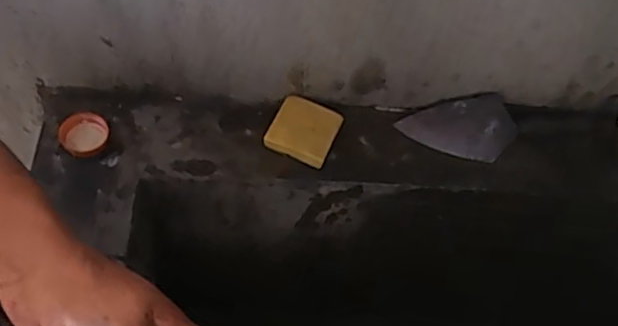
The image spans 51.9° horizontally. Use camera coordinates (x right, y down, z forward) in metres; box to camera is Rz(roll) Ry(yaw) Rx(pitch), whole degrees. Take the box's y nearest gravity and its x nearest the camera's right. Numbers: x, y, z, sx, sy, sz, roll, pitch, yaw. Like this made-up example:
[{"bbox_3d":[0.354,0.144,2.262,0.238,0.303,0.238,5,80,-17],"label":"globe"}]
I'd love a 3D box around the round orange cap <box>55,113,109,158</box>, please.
[{"bbox_3d":[-0.265,-0.033,0.746,0.057,0.018,0.051,30,60,12],"label":"round orange cap"}]

